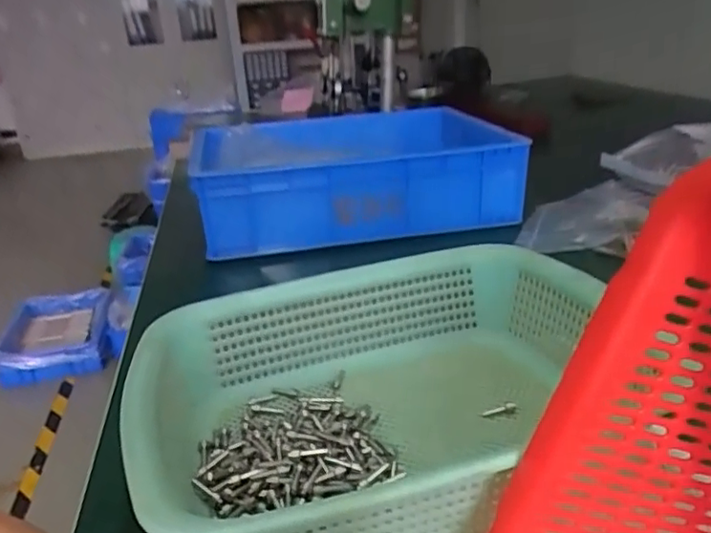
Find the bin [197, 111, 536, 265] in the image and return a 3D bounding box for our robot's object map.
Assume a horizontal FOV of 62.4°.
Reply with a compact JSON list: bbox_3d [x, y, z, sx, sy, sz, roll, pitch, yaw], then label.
[{"bbox_3d":[-0.007,-0.120,0.785,0.382,0.116,0.261,-8,25,-9],"label":"bin"}]

